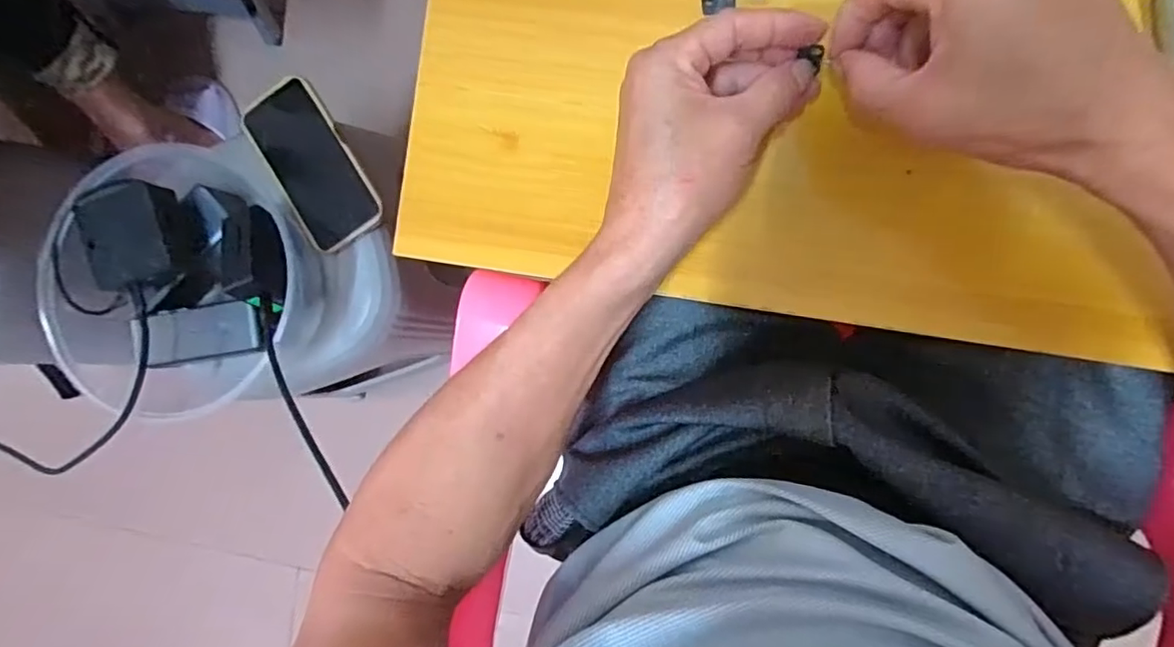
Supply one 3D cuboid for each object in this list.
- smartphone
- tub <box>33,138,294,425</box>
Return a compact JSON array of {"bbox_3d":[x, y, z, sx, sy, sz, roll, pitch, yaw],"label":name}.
[{"bbox_3d":[-0.267,-0.153,0.574,0.076,0.018,0.160,-31,87,8],"label":"smartphone"},{"bbox_3d":[-0.371,-0.038,0.548,0.251,0.091,0.214,-35,87,8],"label":"tub"}]

